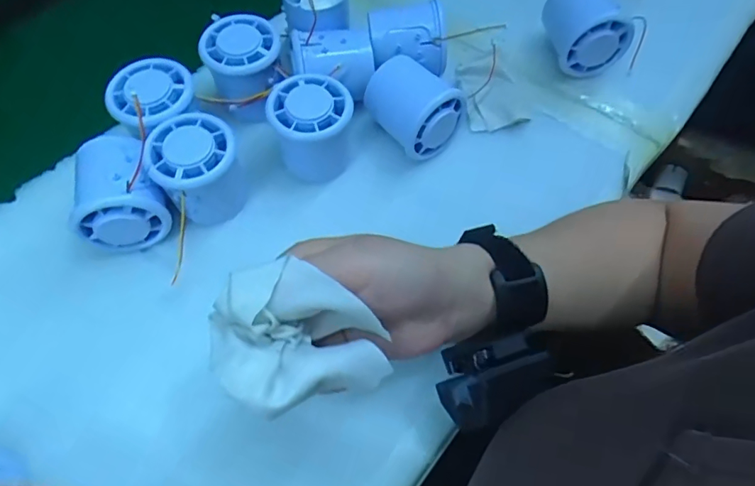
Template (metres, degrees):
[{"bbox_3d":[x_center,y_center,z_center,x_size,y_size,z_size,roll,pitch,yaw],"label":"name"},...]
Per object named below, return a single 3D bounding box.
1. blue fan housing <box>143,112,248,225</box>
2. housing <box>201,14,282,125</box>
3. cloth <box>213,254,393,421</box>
[{"bbox_3d":[-0.118,-0.047,0.331,0.053,0.055,0.051,0,63,-1],"label":"blue fan housing"},{"bbox_3d":[-0.097,-0.130,0.365,0.053,0.045,0.057,0,63,-1],"label":"housing"},{"bbox_3d":[-0.034,0.037,0.203,0.065,0.032,0.053,-16,64,-9],"label":"cloth"}]

